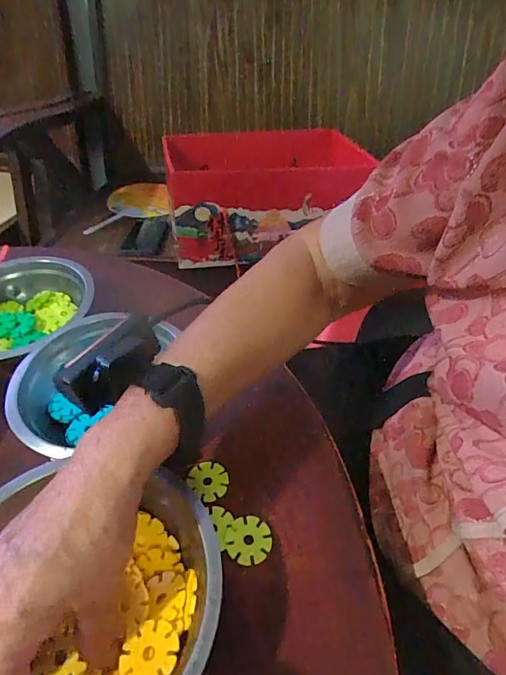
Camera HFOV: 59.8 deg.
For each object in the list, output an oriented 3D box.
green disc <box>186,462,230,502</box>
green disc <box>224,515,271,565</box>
[{"bbox_3d":[-0.033,0.107,0.331,0.028,0.004,0.029,-1,45,1],"label":"green disc"},{"bbox_3d":[-0.003,0.138,0.301,0.030,0.004,0.030,-1,45,1],"label":"green disc"}]

